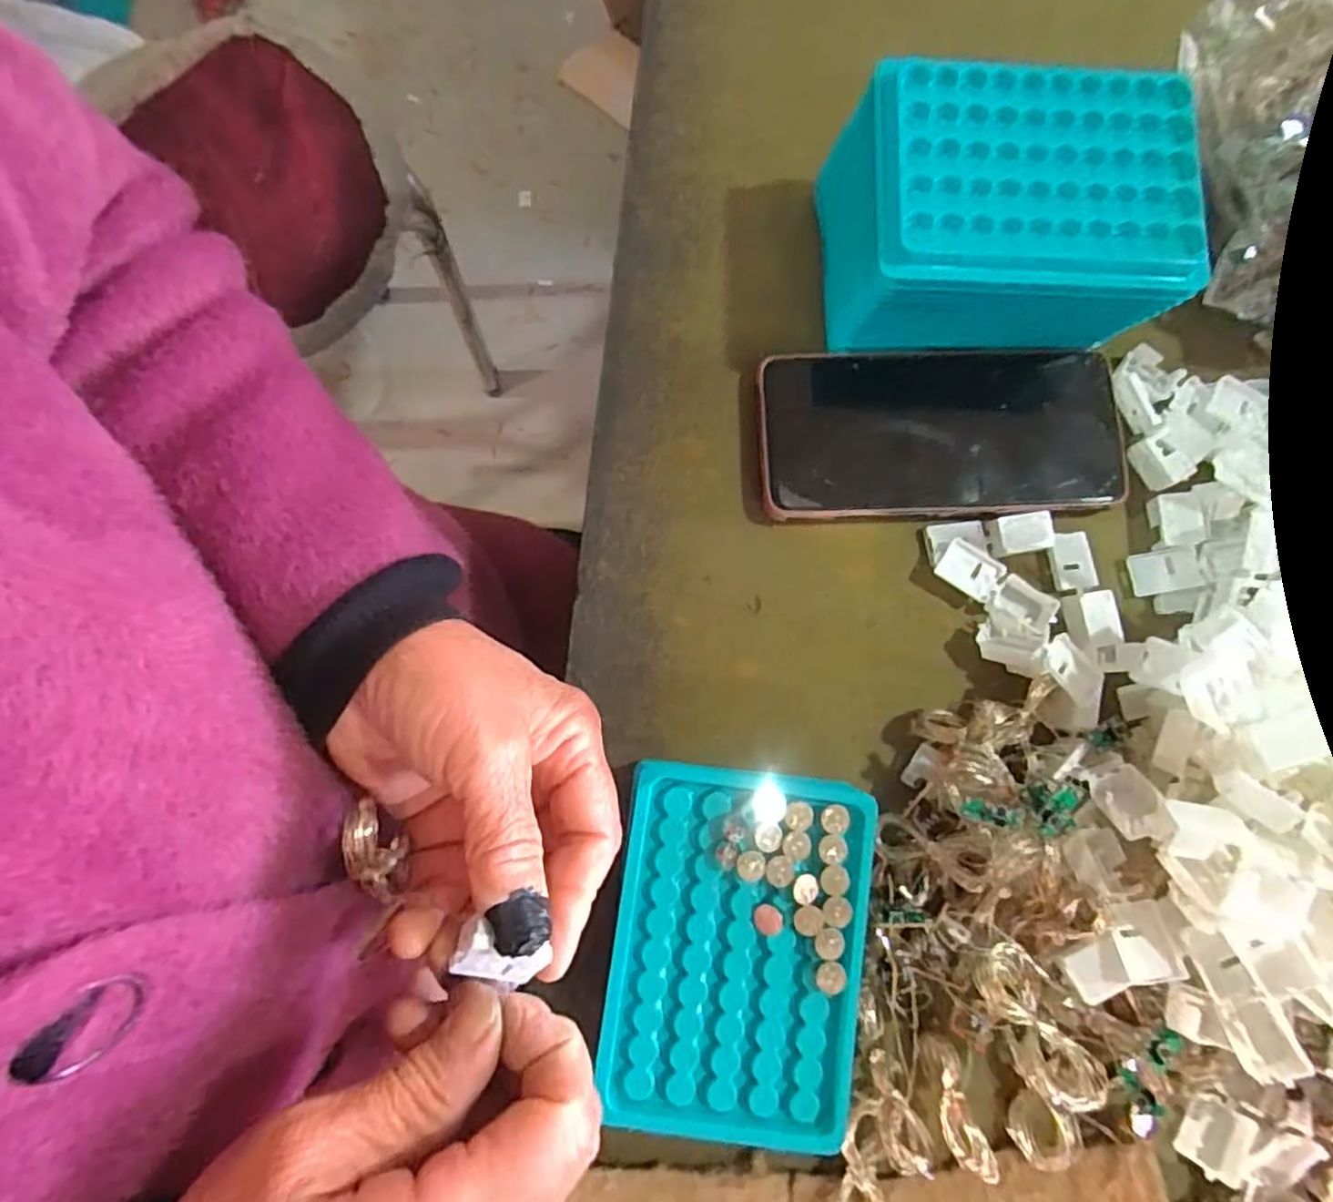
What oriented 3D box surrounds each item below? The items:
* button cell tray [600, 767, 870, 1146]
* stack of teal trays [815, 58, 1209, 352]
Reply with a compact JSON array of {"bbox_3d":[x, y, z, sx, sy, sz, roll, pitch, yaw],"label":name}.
[{"bbox_3d":[0.028,0.134,0.275,0.094,0.010,0.131,7,82,2],"label":"button cell tray"},{"bbox_3d":[0.136,-0.161,0.311,0.138,0.079,0.085,3,80,-1],"label":"stack of teal trays"}]

